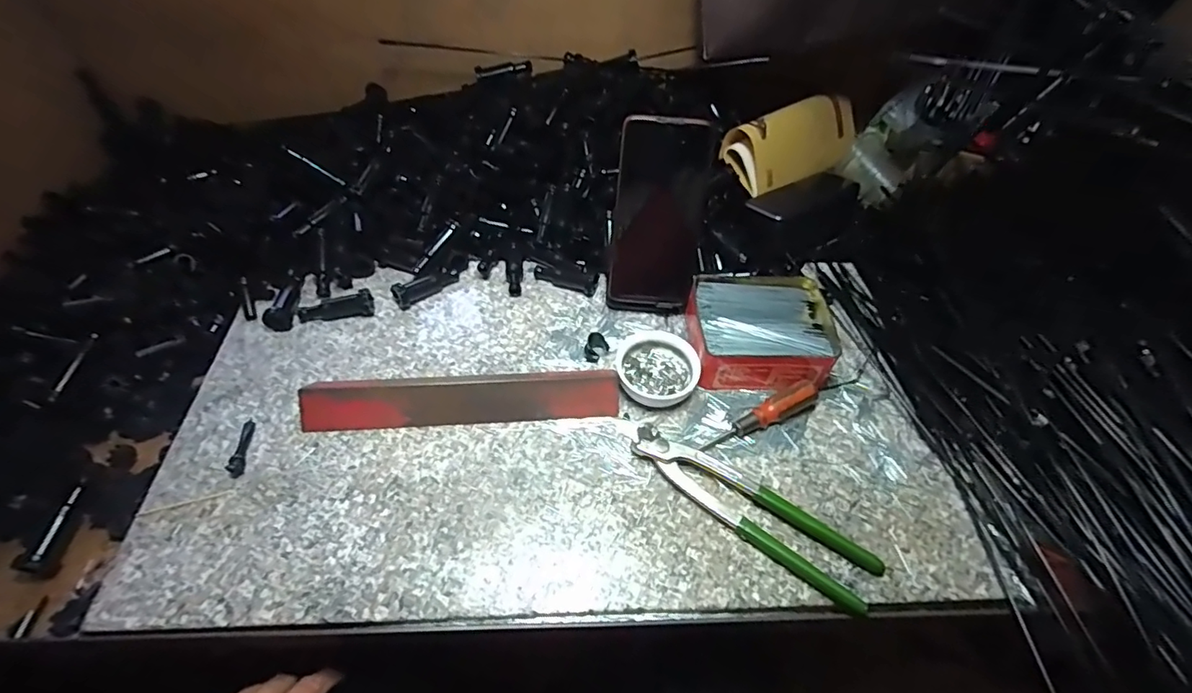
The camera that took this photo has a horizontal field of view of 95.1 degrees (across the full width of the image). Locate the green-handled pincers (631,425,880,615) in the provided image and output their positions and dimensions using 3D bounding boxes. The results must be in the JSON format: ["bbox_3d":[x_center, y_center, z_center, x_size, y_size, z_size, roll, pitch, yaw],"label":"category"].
[{"bbox_3d":[0.116,0.119,0.412,0.192,0.016,0.045,33,57,22],"label":"green-handled pincers"}]

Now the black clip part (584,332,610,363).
[{"bbox_3d":[0.000,0.000,0.498,0.015,0.026,0.021,31,56,21],"label":"black clip part"}]

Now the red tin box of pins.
[{"bbox_3d":[0.150,-0.013,0.502,0.127,0.042,0.110,3,51,0],"label":"red tin box of pins"}]

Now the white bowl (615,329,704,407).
[{"bbox_3d":[0.054,0.021,0.482,0.070,0.021,0.069,1,51,-2],"label":"white bowl"}]

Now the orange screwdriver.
[{"bbox_3d":[0.139,0.060,0.456,0.111,0.023,0.022,-25,56,-21],"label":"orange screwdriver"}]

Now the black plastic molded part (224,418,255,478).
[{"bbox_3d":[-0.278,0.078,0.429,0.013,0.007,0.052,-5,52,-6],"label":"black plastic molded part"}]

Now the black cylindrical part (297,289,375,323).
[{"bbox_3d":[-0.245,-0.038,0.516,0.067,0.019,0.019,-5,52,-7],"label":"black cylindrical part"}]

